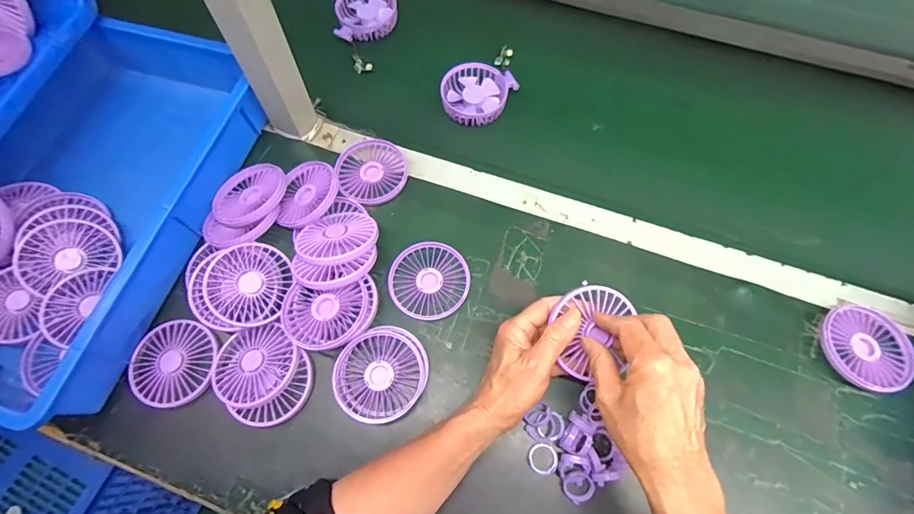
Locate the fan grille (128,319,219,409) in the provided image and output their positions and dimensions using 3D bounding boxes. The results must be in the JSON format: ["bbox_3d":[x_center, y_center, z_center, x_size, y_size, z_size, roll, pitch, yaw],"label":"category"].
[{"bbox_3d":[-0.291,0.110,0.443,0.083,0.016,0.084,0,67,-1],"label":"fan grille"}]

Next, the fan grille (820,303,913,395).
[{"bbox_3d":[0.422,0.094,0.441,0.085,0.019,0.088,-31,69,-11],"label":"fan grille"}]

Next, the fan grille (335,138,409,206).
[{"bbox_3d":[-0.104,-0.108,0.529,0.083,0.014,0.092,-16,68,-7],"label":"fan grille"}]

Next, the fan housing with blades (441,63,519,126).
[{"bbox_3d":[0.026,-0.226,0.592,0.091,0.022,0.091,-1,66,2],"label":"fan housing with blades"}]

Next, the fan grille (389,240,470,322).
[{"bbox_3d":[-0.030,0.027,0.479,0.085,0.013,0.086,0,67,-1],"label":"fan grille"}]

